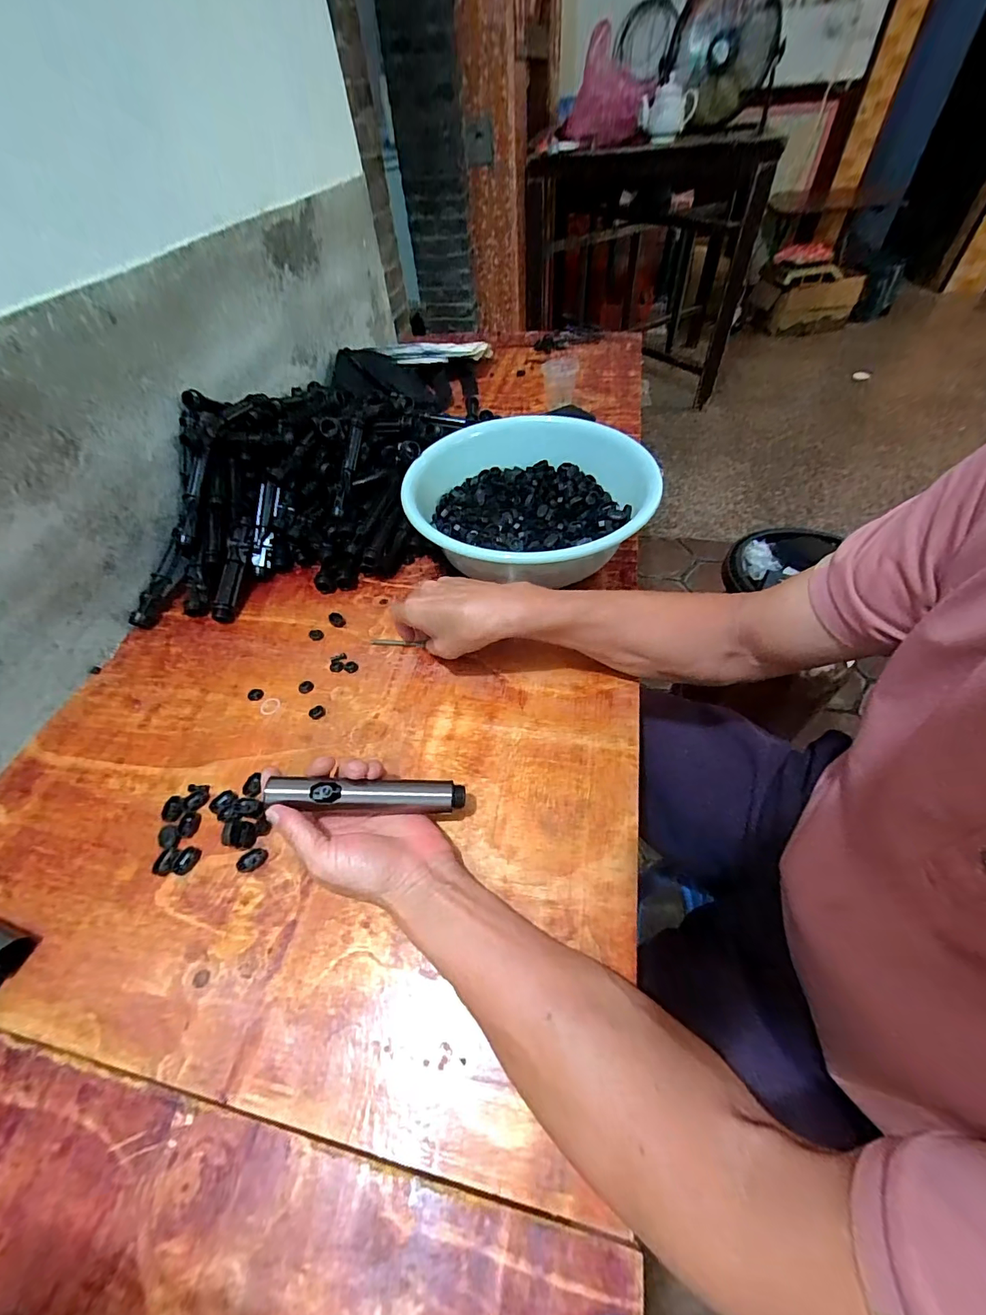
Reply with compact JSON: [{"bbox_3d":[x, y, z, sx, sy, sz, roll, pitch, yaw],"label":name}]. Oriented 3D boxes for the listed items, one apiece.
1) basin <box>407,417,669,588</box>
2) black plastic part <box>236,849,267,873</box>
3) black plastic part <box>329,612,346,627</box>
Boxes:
[{"bbox_3d":[0.045,-0.196,0.575,0.292,0.083,0.292,-2,51,3],"label":"basin"},{"bbox_3d":[-0.202,0.169,0.379,0.024,0.005,0.016,-34,56,-21],"label":"black plastic part"},{"bbox_3d":[-0.189,-0.046,0.549,0.016,0.007,0.023,-29,55,-18],"label":"black plastic part"}]

